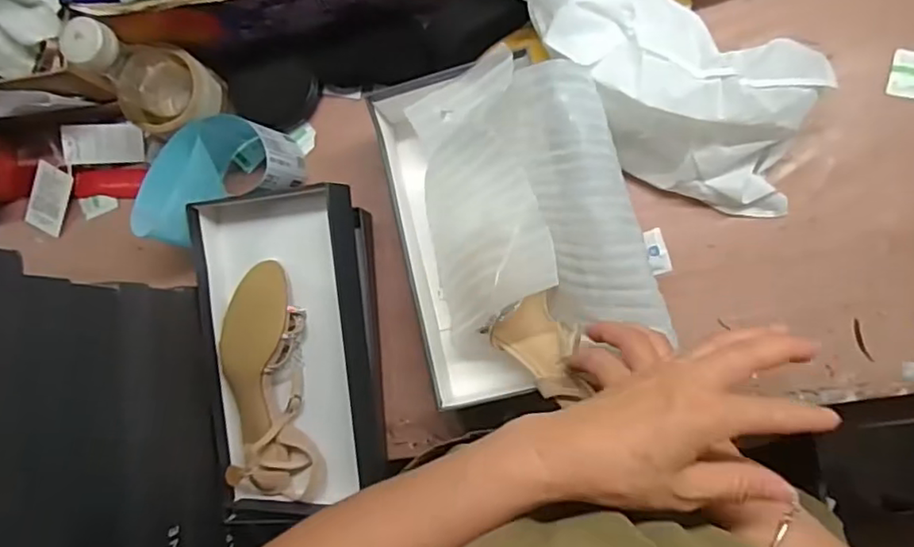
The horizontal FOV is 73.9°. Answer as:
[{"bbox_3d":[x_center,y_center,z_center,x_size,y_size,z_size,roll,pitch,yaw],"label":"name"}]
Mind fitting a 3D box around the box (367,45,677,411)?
[{"bbox_3d":[0.047,-0.045,0.556,0.210,0.140,0.294,-12,85,7],"label":"box"}]

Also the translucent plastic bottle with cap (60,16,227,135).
[{"bbox_3d":[-0.290,-0.181,0.562,0.081,0.149,0.081,0,86,8],"label":"translucent plastic bottle with cap"}]

